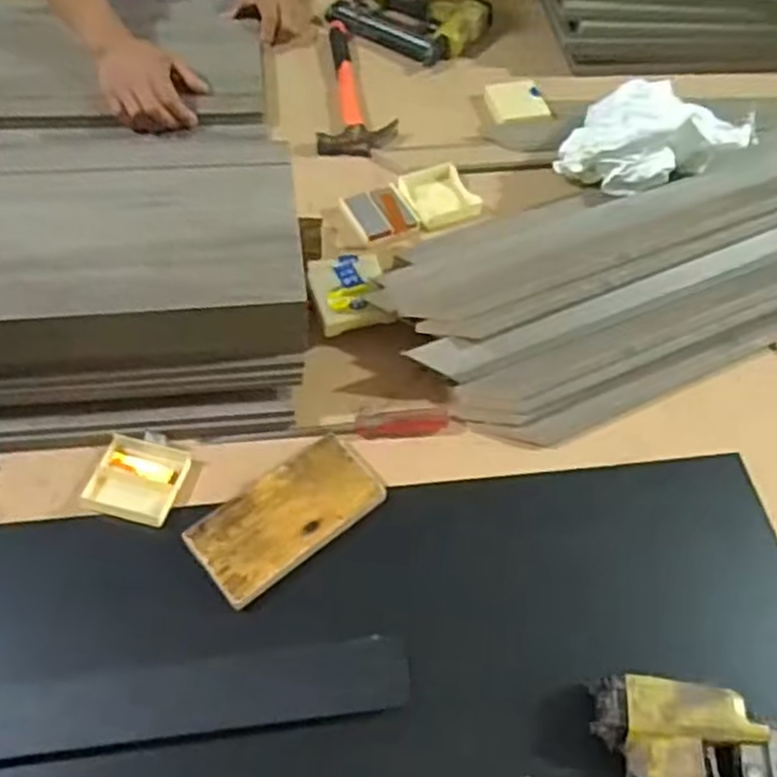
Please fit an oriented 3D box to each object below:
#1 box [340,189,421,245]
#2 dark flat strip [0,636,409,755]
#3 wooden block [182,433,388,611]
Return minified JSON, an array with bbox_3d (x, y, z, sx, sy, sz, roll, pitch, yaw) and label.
[{"bbox_3d":[-0.009,-0.192,0.824,0.069,0.014,0.064,-23,60,-19],"label":"box"},{"bbox_3d":[-0.299,0.234,0.528,0.637,0.018,0.057,-2,48,-14],"label":"dark flat strip"},{"bbox_3d":[-0.082,0.101,0.617,0.156,0.013,0.079,-33,64,-24],"label":"wooden block"}]

